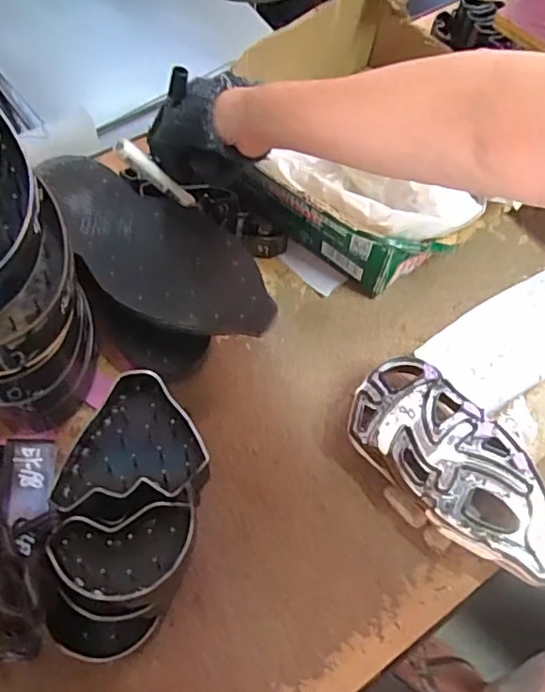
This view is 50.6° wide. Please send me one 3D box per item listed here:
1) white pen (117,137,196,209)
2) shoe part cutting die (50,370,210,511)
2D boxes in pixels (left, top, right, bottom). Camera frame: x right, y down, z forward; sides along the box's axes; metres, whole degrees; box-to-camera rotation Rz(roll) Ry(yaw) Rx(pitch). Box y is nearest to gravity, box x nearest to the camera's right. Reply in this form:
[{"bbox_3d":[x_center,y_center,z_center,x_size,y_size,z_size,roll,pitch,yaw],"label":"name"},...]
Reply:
[{"bbox_3d":[-0.101,-0.151,0.515,0.013,0.119,0.012,-41,69,9],"label":"white pen"},{"bbox_3d":[-0.105,0.070,0.429,0.102,0.029,0.099,-8,50,-7],"label":"shoe part cutting die"}]

